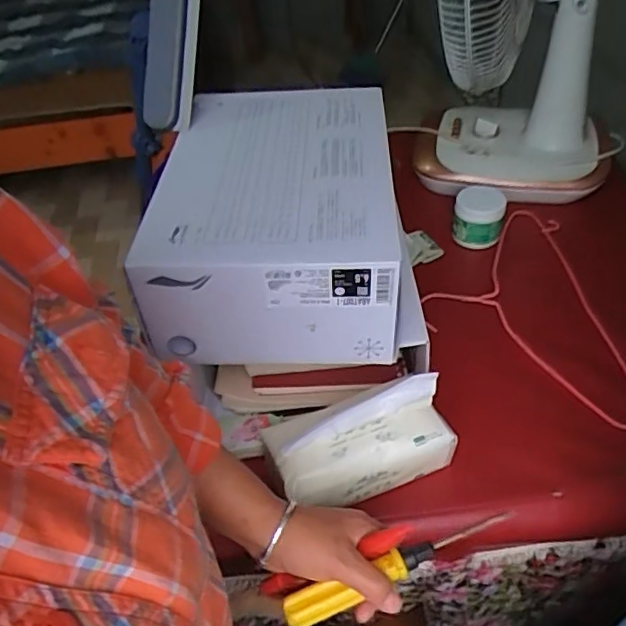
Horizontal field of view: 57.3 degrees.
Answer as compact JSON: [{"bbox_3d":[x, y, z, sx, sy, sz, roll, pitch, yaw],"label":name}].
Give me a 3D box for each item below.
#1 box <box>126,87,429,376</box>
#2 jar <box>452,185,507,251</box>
[{"bbox_3d":[-0.025,-0.115,0.619,0.245,0.122,0.334,0,45,5],"label":"box"},{"bbox_3d":[0.250,-0.152,0.867,0.072,0.069,0.082,9,47,14],"label":"jar"}]

